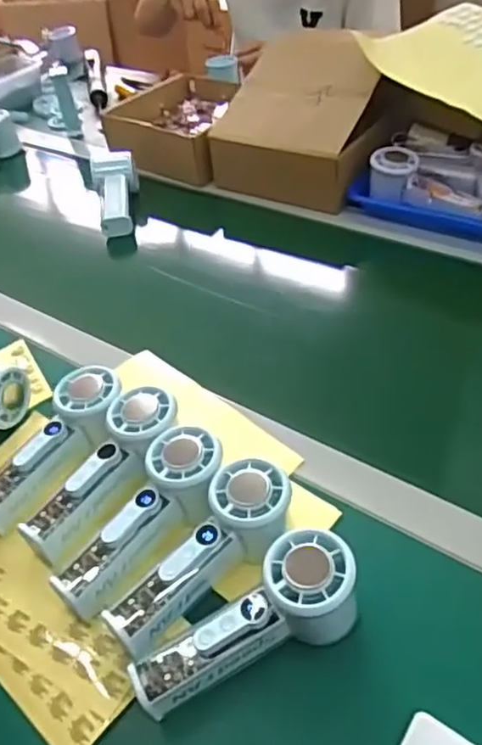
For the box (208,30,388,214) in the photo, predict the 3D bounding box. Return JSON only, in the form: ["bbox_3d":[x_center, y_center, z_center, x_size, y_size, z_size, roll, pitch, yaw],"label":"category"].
[{"bbox_3d":[0.085,-0.327,0.834,0.213,0.152,0.160,20,50,28],"label":"box"}]

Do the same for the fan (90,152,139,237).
[{"bbox_3d":[-0.168,-0.244,0.862,0.059,0.049,0.142,-12,43,-3],"label":"fan"}]

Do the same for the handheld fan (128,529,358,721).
[{"bbox_3d":[0.006,0.165,0.413,0.150,0.055,0.052,-30,48,-7],"label":"handheld fan"}]

